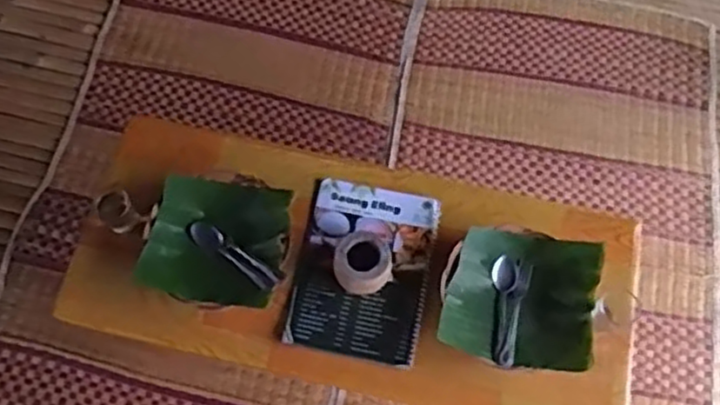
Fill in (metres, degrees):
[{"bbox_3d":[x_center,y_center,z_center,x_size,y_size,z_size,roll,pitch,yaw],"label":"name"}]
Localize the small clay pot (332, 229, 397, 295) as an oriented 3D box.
[{"bbox_3d":[0.004,0.101,1.147,0.088,0.073,0.087,-1,68,1],"label":"small clay pot"}]

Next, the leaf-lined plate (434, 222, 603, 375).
[{"bbox_3d":[0.257,0.149,1.120,0.240,0.053,0.225,11,67,4],"label":"leaf-lined plate"}]

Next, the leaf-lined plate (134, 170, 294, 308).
[{"bbox_3d":[-0.237,0.053,1.164,0.232,0.045,0.241,0,67,-1],"label":"leaf-lined plate"}]

